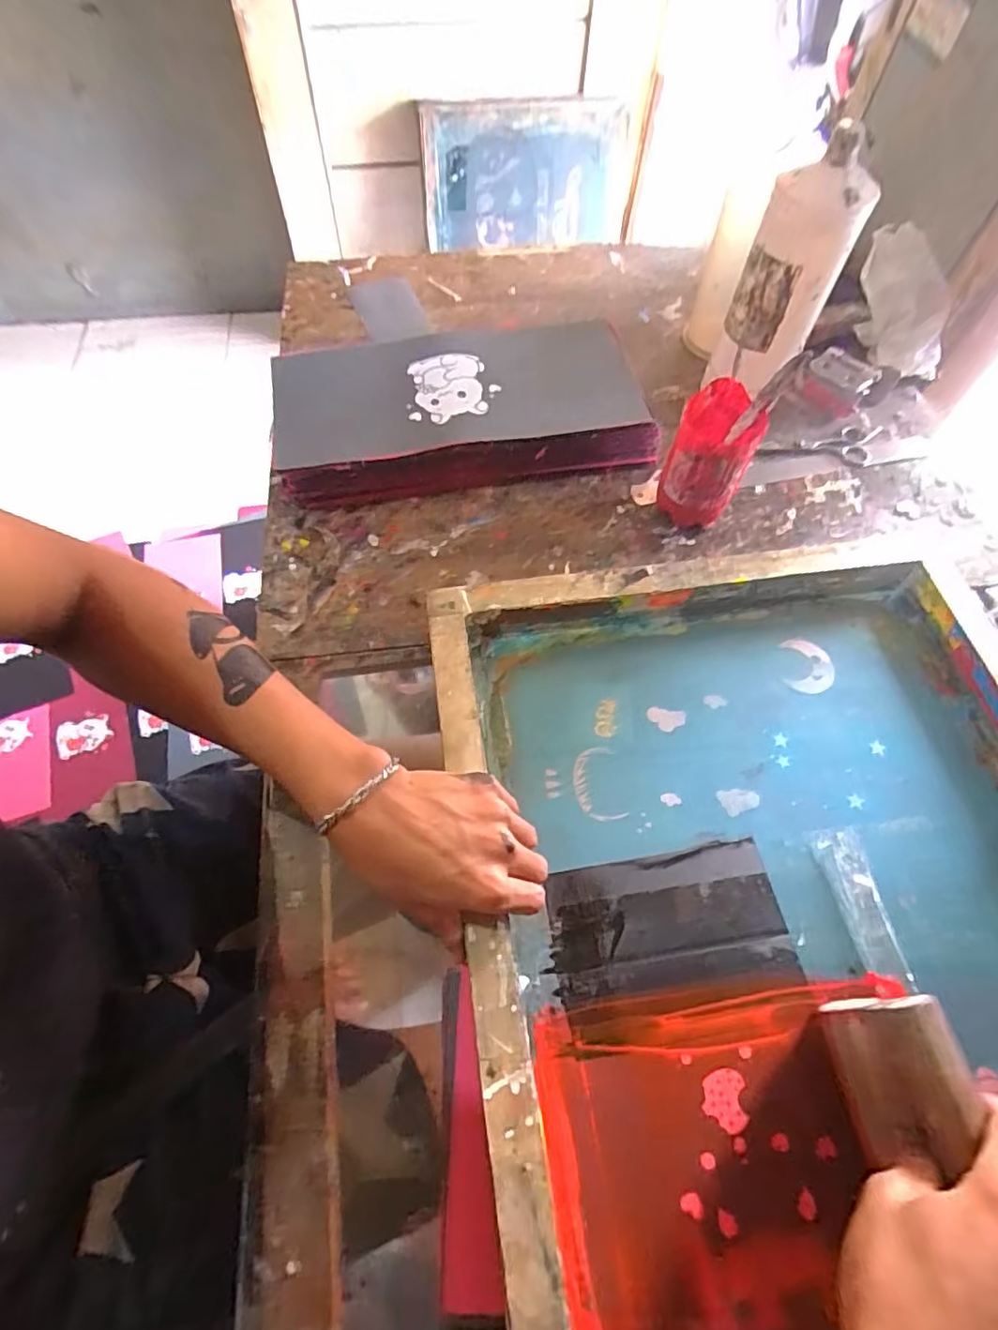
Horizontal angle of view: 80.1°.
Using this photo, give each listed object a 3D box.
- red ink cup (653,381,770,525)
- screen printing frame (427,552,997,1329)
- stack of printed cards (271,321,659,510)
[{"bbox_3d":[0.185,-0.177,0.532,0.066,0.124,0.061,1,61,-2],"label":"red ink cup"},{"bbox_3d":[0.200,0.161,0.388,0.433,0.062,0.516,-7,62,-3],"label":"screen printing frame"},{"bbox_3d":[-0.039,-0.261,0.604,0.360,0.069,0.176,-8,62,-7],"label":"stack of printed cards"}]

